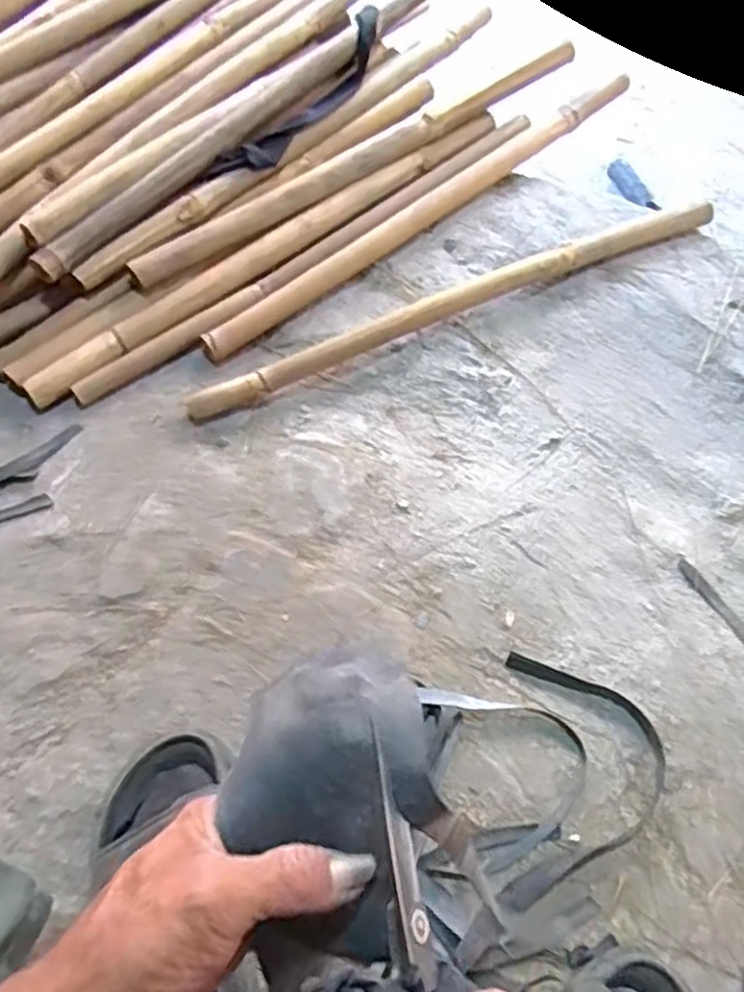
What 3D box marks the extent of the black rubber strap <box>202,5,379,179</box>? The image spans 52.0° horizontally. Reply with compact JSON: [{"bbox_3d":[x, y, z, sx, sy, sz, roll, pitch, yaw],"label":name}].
[{"bbox_3d":[-0.072,-0.465,0.888,0.060,0.033,0.314,29,66,14],"label":"black rubber strap"}]

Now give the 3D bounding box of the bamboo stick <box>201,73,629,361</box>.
[{"bbox_3d":[0.075,-0.346,0.906,0.646,0.039,0.029,-36,68,-18],"label":"bamboo stick"}]

